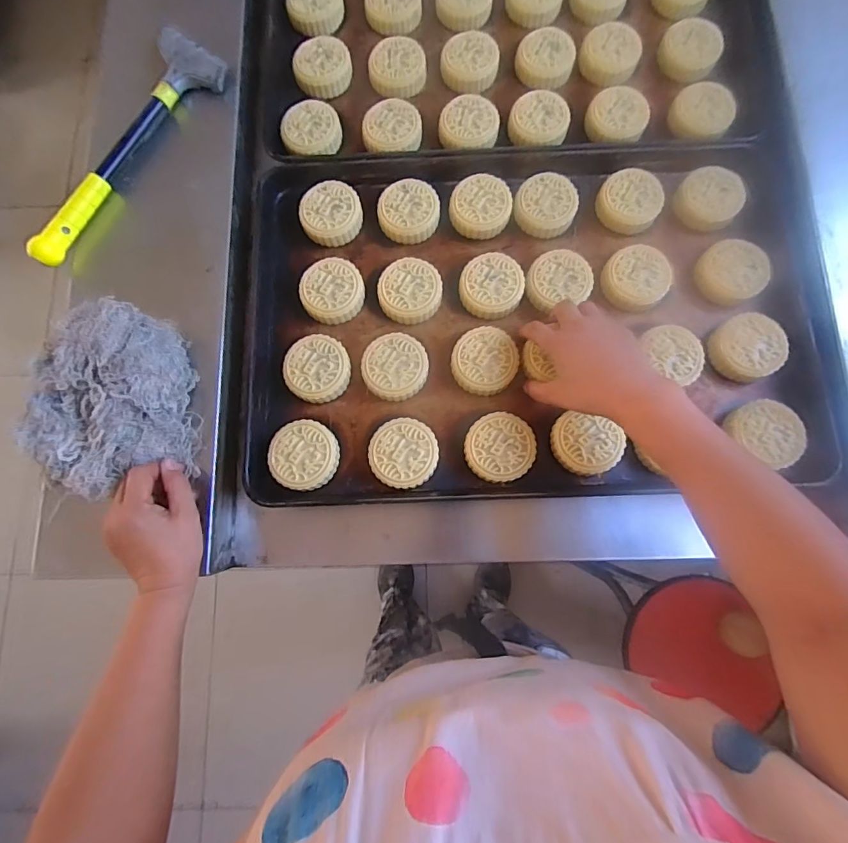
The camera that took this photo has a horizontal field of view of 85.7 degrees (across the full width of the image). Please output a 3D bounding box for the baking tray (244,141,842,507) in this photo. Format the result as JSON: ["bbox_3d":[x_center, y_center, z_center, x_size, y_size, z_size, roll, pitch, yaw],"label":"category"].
[{"bbox_3d":[0.105,-0.117,0.510,0.601,0.035,0.401,-2,76,2],"label":"baking tray"}]

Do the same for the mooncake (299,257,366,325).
[{"bbox_3d":[-0.104,-0.149,0.521,0.069,0.024,0.073,-1,76,2],"label":"mooncake"}]

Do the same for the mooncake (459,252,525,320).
[{"bbox_3d":[0.076,-0.152,0.515,0.070,0.020,0.068,-1,76,2],"label":"mooncake"}]

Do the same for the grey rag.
[{"bbox_3d":[-0.306,-0.021,0.444,0.132,0.068,0.169,-12,79,-1],"label":"grey rag"}]

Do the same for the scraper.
[{"bbox_3d":[-0.345,-0.314,0.526,0.090,0.030,0.314,29,81,7],"label":"scraper"}]

